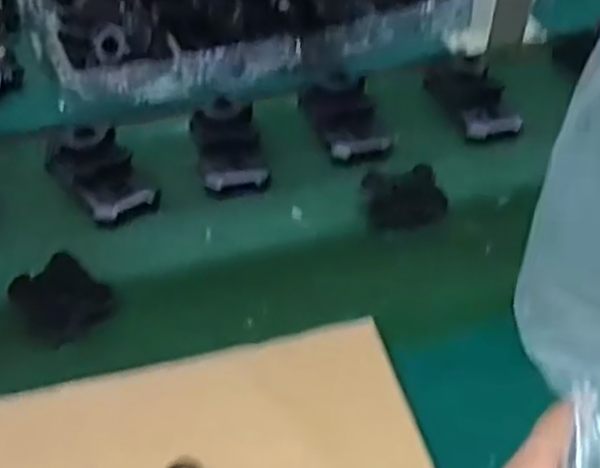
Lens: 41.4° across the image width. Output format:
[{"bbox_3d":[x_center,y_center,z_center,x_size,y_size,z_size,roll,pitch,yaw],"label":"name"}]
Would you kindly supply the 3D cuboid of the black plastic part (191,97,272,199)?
[{"bbox_3d":[-0.056,-0.079,0.639,0.052,0.029,0.093,-9,46,-10],"label":"black plastic part"}]

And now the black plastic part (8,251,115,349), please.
[{"bbox_3d":[-0.158,0.041,0.520,0.063,0.014,0.057,32,53,27],"label":"black plastic part"}]

